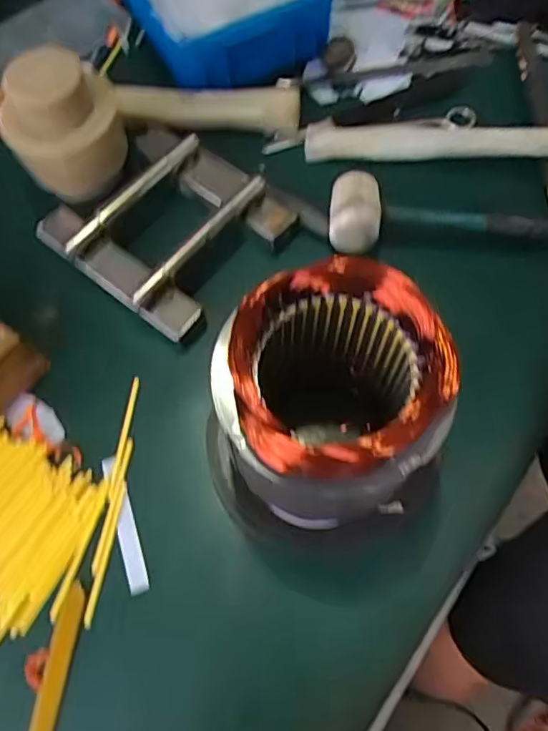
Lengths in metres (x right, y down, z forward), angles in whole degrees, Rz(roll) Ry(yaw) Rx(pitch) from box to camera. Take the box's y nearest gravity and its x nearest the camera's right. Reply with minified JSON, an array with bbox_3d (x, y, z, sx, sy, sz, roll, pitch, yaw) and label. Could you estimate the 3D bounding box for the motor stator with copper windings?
[{"bbox_3d":[0.037,0.025,0.406,0.139,0.147,0.141,-1,64,1],"label":"motor stator with copper windings"}]

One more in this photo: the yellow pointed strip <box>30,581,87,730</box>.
[{"bbox_3d":[-0.170,0.273,0.413,0.018,0.004,0.210,9,64,-4],"label":"yellow pointed strip"}]

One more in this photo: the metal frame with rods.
[{"bbox_3d":[-0.112,-0.150,0.576,0.214,0.052,0.186,37,70,17],"label":"metal frame with rods"}]

